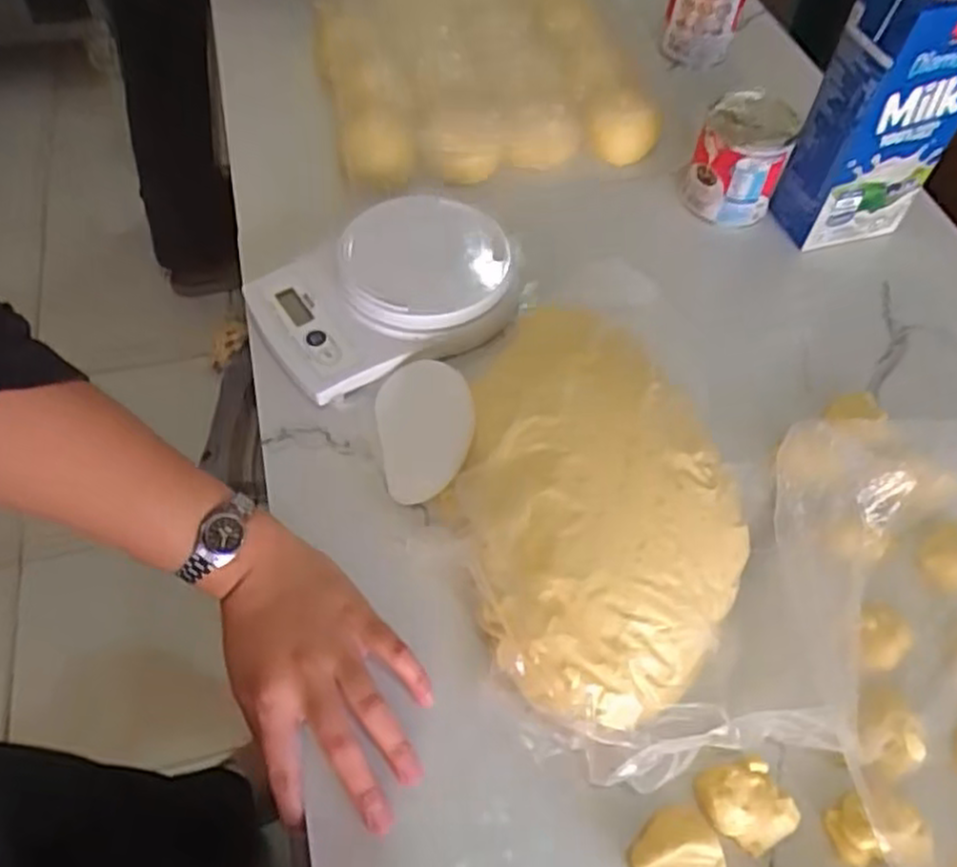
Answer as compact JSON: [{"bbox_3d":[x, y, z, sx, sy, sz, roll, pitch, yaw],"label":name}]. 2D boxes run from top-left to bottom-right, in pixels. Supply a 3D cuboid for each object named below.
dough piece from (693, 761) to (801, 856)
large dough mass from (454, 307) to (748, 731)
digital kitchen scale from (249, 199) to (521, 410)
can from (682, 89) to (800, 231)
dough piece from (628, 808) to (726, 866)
[{"bbox_3d":[0.137,0.192,0.389,0.039,0.019,0.044,-27,62,-18],"label":"dough piece"},{"bbox_3d":[0.068,0.034,0.461,0.164,0.060,0.271,-10,58,-8],"label":"large dough mass"},{"bbox_3d":[-0.066,-0.110,0.564,0.186,0.043,0.138,-28,62,-18],"label":"digital kitchen scale"},{"bbox_3d":[0.216,-0.223,0.627,0.069,0.086,0.066,1,57,-1],"label":"can"},{"bbox_3d":[0.099,0.209,0.372,0.041,0.026,0.040,-39,66,-23],"label":"dough piece"}]

